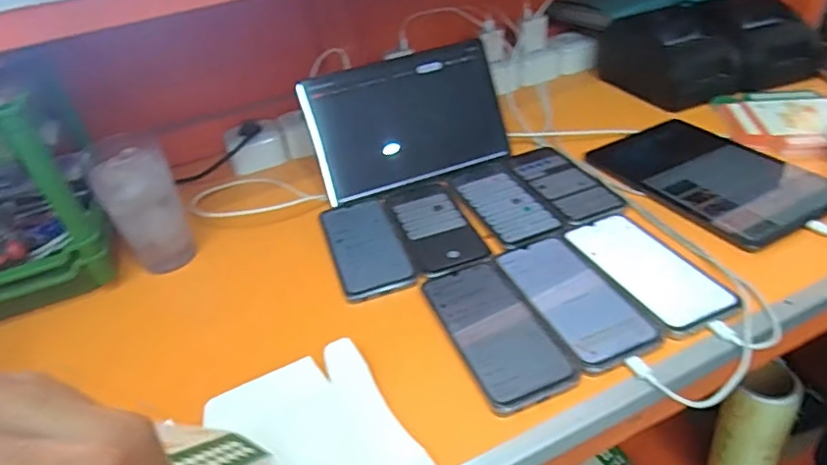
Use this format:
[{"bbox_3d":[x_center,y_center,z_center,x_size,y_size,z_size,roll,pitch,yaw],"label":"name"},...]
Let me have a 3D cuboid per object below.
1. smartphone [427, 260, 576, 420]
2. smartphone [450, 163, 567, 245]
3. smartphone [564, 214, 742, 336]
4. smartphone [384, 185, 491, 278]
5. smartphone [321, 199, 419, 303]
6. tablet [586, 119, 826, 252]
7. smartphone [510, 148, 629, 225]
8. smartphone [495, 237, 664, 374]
[{"bbox_3d":[0.074,0.085,0.502,0.083,0.005,0.171,-17,36,-13],"label":"smartphone"},{"bbox_3d":[0.107,-0.040,0.666,0.081,0.004,0.168,-17,36,-13],"label":"smartphone"},{"bbox_3d":[0.225,0.031,0.542,0.077,0.005,0.166,-17,36,-13],"label":"smartphone"},{"bbox_3d":[0.022,-0.008,0.646,0.080,0.004,0.171,-15,36,-10],"label":"smartphone"},{"bbox_3d":[-0.056,0.008,0.633,0.078,0.005,0.179,-15,36,-10],"label":"smartphone"},{"bbox_3d":[0.353,-0.072,0.662,0.178,0.011,0.244,-20,37,-17],"label":"tablet"},{"bbox_3d":[0.183,-0.064,0.690,0.080,0.004,0.175,-16,36,-12],"label":"smartphone"},{"bbox_3d":[0.149,0.057,0.523,0.080,0.004,0.166,-17,36,-13],"label":"smartphone"}]

